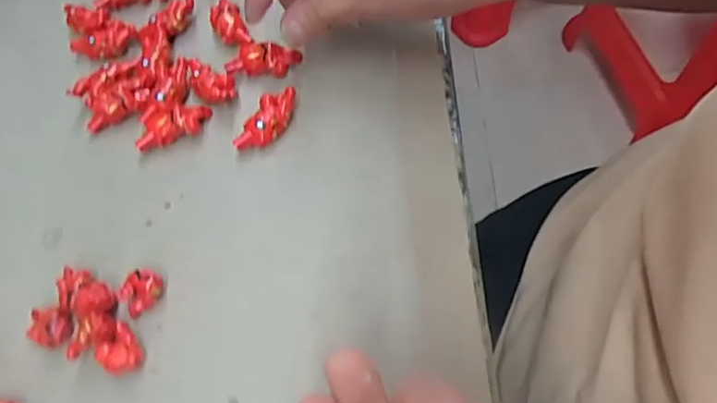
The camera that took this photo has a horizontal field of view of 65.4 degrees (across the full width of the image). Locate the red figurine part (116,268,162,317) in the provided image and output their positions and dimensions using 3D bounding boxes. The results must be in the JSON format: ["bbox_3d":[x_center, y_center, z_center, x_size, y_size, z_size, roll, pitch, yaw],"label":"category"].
[{"bbox_3d":[-0.106,0.043,0.271,0.022,0.012,0.016,-31,68,-10],"label":"red figurine part"}]

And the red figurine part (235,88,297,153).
[{"bbox_3d":[-0.049,-0.043,0.302,0.018,0.014,0.041,25,70,13],"label":"red figurine part"}]

